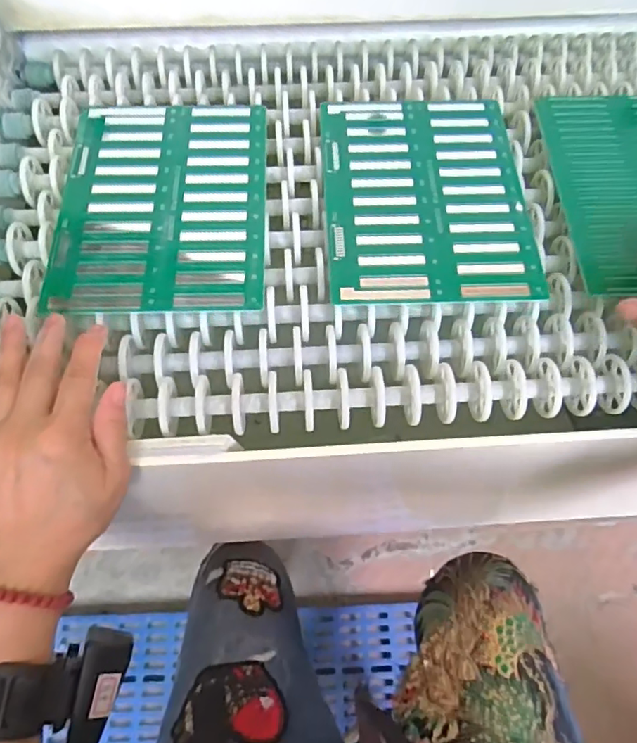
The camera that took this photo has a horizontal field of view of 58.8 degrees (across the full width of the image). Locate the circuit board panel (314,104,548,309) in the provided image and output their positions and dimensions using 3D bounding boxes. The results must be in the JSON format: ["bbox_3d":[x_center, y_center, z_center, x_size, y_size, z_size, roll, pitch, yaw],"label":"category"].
[{"bbox_3d":[0.084,-0.142,0.450,0.155,0.004,0.202,-1,64,-2],"label":"circuit board panel"}]

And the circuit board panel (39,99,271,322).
[{"bbox_3d":[-0.121,-0.135,0.443,0.155,0.005,0.206,-1,64,-2],"label":"circuit board panel"}]

